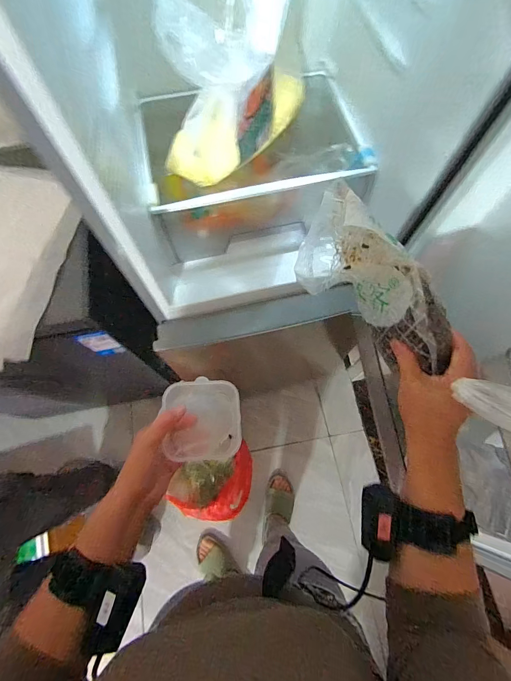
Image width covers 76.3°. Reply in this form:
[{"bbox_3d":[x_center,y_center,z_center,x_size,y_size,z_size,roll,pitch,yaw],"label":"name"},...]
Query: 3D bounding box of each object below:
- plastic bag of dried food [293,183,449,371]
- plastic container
[{"bbox_3d":[0.124,-0.051,0.347,0.187,0.098,0.086,45,76,-12],"label":"plastic bag of dried food"},{"bbox_3d":[-0.074,0.111,0.460,0.103,0.039,0.108,-4,70,1],"label":"plastic container"}]

